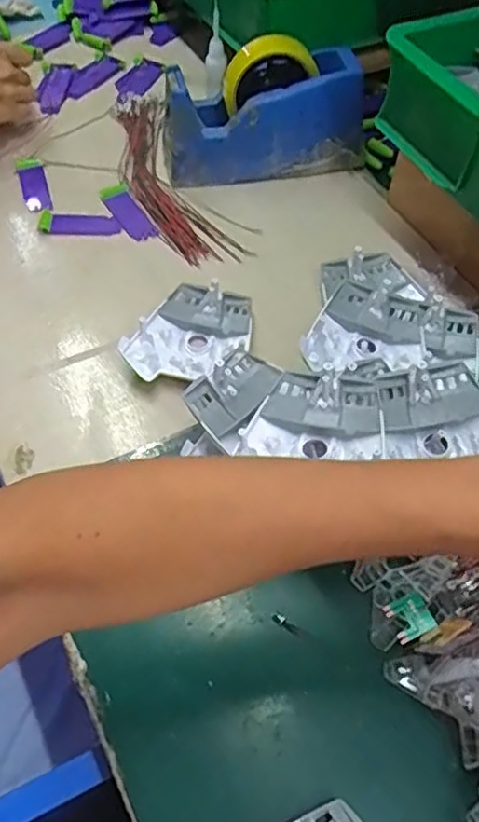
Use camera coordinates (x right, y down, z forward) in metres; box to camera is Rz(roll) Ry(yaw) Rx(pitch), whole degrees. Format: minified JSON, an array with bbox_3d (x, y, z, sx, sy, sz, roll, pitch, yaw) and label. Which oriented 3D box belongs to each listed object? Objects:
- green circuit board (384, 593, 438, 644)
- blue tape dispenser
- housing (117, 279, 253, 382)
[{"bbox_3d":[0.106,0.129,0.392,0.025,0.005,0.025,-31,55,7],"label":"green circuit board"},{"bbox_3d":[0.023,-0.300,0.629,0.201,0.105,0.071,-11,57,-7],"label":"blue tape dispenser"},{"bbox_3d":[-0.037,-0.064,0.524,0.082,0.024,0.108,24,60,15],"label":"housing"}]

